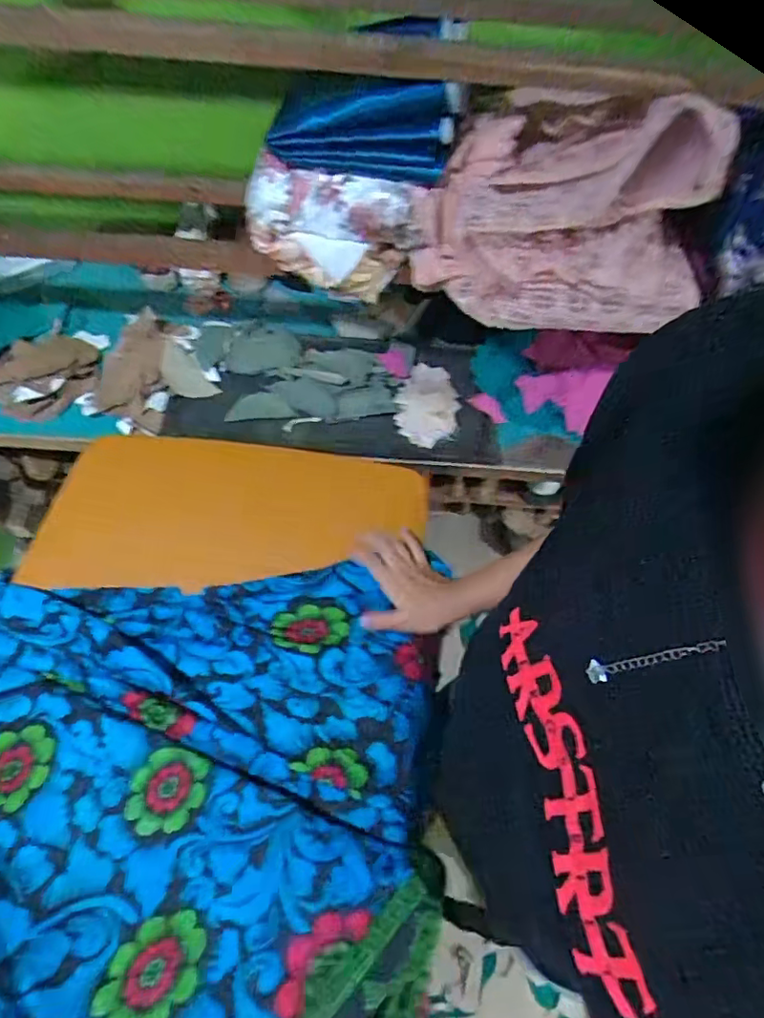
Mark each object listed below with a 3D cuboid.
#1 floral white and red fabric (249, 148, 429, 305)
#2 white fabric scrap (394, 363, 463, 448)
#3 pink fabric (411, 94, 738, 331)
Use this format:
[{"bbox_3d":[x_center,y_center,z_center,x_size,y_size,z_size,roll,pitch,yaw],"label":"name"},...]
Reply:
[{"bbox_3d":[-0.054,-0.333,0.675,0.203,0.133,0.063,6,61,1],"label":"floral white and red fabric"},{"bbox_3d":[0.077,-0.173,0.908,0.098,0.010,0.155,13,61,5],"label":"white fabric scrap"},{"bbox_3d":[0.205,-0.318,0.609,0.319,0.206,0.110,11,61,4],"label":"pink fabric"}]

